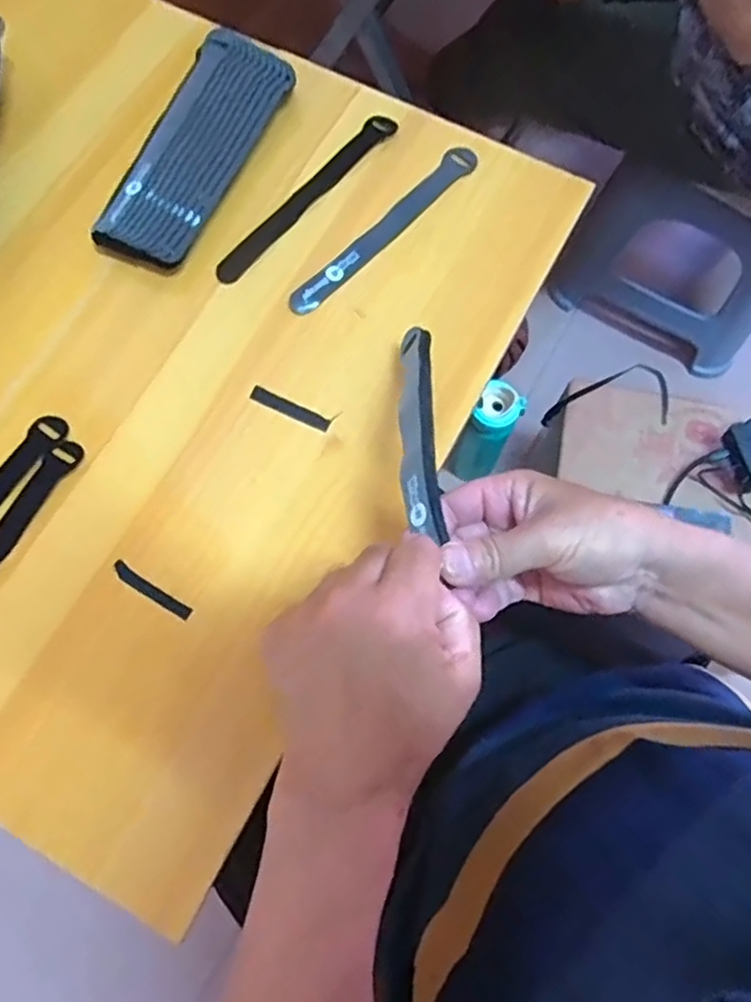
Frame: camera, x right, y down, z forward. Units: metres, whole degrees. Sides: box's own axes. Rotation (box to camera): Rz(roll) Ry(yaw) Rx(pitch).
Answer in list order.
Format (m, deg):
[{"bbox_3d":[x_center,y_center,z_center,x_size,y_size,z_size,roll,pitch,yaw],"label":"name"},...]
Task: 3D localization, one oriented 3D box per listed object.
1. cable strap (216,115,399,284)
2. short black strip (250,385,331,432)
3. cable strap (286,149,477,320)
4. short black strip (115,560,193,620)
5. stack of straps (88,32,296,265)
[{"bbox_3d":[-0.055,-0.242,0.520,0.023,0.008,0.195,40,79,10],"label":"cable strap"},{"bbox_3d":[-0.061,-0.066,0.463,0.060,0.004,0.010,26,75,7],"label":"short black strip"},{"bbox_3d":[0.007,-0.210,0.509,0.023,0.011,0.196,43,78,11],"label":"cable strap"},{"bbox_3d":[-0.147,0.058,0.426,0.060,0.004,0.008,32,76,9],"label":"short black strip"},{"bbox_3d":[-0.138,-0.272,0.510,0.071,0.032,0.207,24,75,7],"label":"stack of straps"}]

